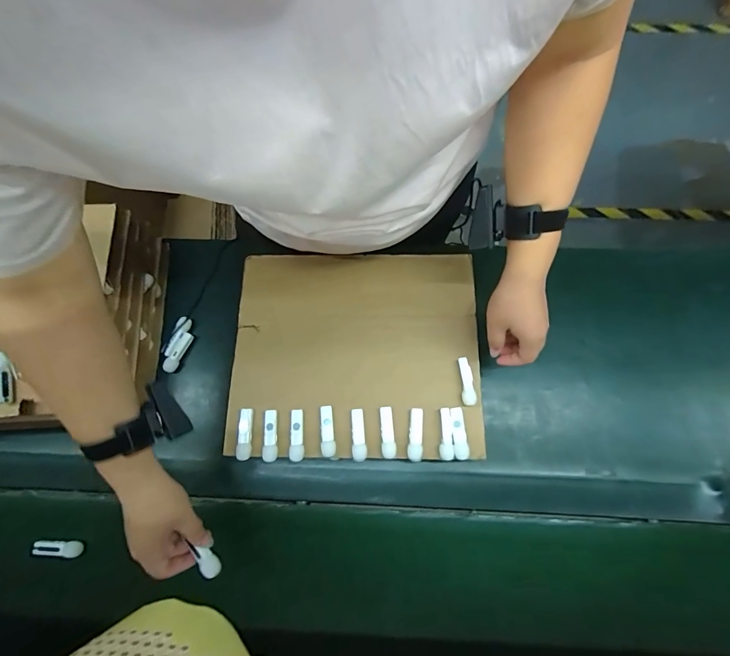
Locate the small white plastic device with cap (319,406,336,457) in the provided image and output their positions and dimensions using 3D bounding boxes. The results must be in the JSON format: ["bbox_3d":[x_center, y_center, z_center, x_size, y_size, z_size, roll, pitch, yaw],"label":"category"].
[{"bbox_3d":[-0.051,0.138,0.494,0.018,0.014,0.065,-8,77,0],"label":"small white plastic device with cap"}]

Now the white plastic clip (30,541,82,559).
[{"bbox_3d":[-0.432,0.309,0.516,0.059,0.019,0.021,4,77,3],"label":"white plastic clip"}]

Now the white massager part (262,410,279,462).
[{"bbox_3d":[-0.128,0.143,0.492,0.018,0.014,0.065,-5,77,1],"label":"white massager part"}]

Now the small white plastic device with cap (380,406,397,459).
[{"bbox_3d":[0.029,0.139,0.491,0.019,0.009,0.066,-7,77,0],"label":"small white plastic device with cap"}]

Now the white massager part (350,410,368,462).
[{"bbox_3d":[-0.009,0.142,0.492,0.019,0.013,0.066,-6,77,1],"label":"white massager part"}]

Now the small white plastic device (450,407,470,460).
[{"bbox_3d":[0.124,0.139,0.487,0.019,0.009,0.064,-5,77,1],"label":"small white plastic device"}]

